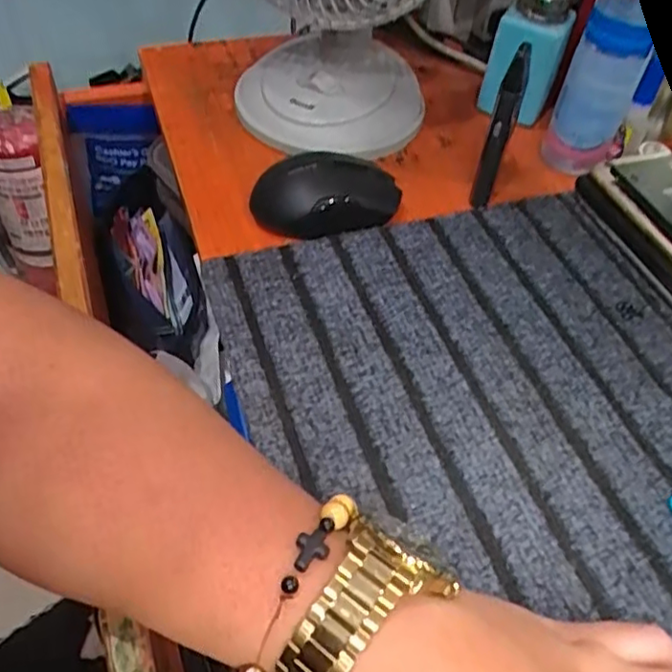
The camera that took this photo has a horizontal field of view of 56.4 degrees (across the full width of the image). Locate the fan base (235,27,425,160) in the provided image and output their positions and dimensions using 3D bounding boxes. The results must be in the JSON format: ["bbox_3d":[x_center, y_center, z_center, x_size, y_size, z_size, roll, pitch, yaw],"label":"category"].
[{"bbox_3d":[-0.003,-0.199,0.496,0.138,0.051,0.148,2,49,-2],"label":"fan base"}]

